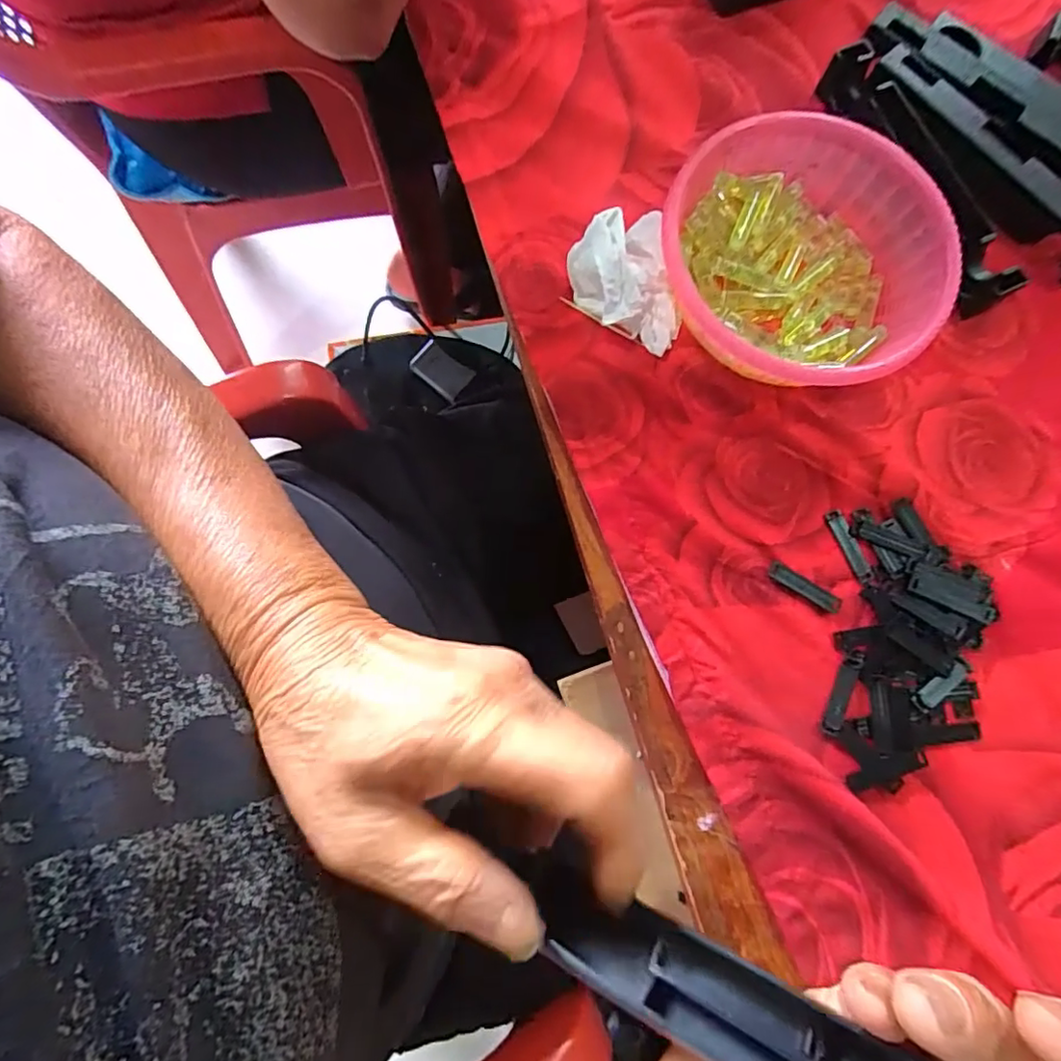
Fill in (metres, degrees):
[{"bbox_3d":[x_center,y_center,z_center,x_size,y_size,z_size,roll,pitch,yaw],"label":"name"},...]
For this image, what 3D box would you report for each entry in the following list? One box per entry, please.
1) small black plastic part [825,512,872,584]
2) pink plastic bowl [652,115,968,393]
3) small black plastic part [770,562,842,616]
[{"bbox_3d":[0.192,0.010,0.346,0.008,0.004,0.046,-22,80,-7],"label":"small black plastic part"},{"bbox_3d":[0.164,-0.164,0.352,0.160,0.046,0.164,1,78,-3],"label":"pink plastic bowl"},{"bbox_3d":[0.161,0.034,0.339,0.045,0.004,0.011,33,79,4],"label":"small black plastic part"}]

